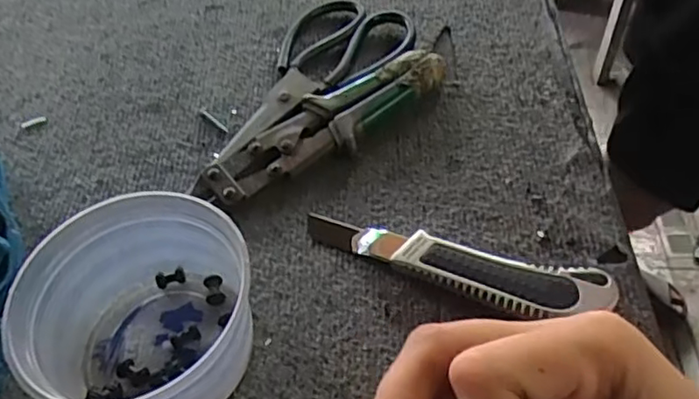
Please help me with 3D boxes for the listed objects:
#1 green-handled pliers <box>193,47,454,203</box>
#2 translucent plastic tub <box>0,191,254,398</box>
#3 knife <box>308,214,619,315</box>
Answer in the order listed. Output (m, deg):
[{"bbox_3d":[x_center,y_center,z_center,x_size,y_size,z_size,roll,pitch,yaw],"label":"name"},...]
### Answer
[{"bbox_3d":[-0.017,-0.052,0.442,0.192,0.021,0.050,-35,58,-21],"label":"green-handled pliers"},{"bbox_3d":[-0.106,0.061,0.331,0.112,0.068,0.104,-2,52,2],"label":"translucent plastic tub"},{"bbox_3d":[0.057,0.038,0.366,0.179,0.021,0.034,15,55,15],"label":"knife"}]

